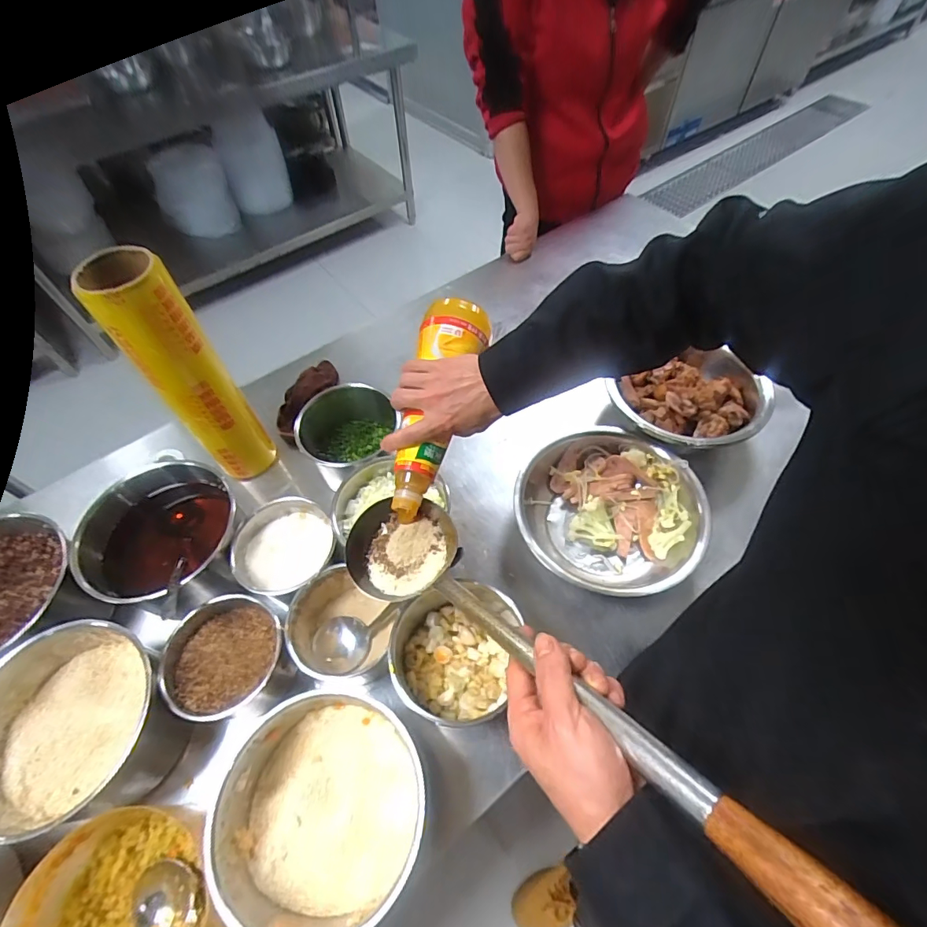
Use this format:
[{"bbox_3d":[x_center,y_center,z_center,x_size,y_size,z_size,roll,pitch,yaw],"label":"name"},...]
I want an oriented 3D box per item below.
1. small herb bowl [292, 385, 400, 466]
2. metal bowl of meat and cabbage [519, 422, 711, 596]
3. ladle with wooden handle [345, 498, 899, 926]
[{"bbox_3d":[-0.174,-0.046,0.746,0.154,0.095,0.156,-19,58,-10],"label":"small herb bowl"},{"bbox_3d":[0.203,0.074,0.678,0.243,0.092,0.240,-1,57,2],"label":"metal bowl of meat and cabbage"},{"bbox_3d":[0.041,0.139,0.362,0.111,0.058,0.514,-38,31,-20],"label":"ladle with wooden handle"}]

